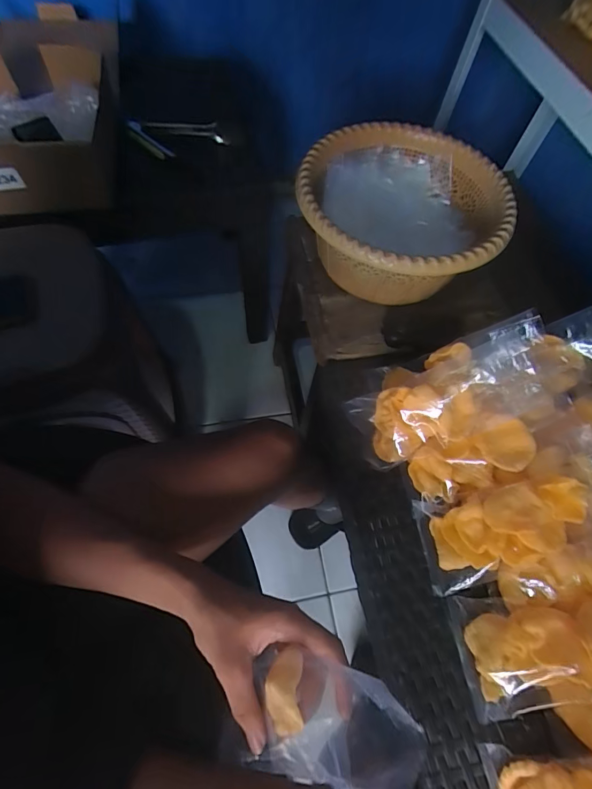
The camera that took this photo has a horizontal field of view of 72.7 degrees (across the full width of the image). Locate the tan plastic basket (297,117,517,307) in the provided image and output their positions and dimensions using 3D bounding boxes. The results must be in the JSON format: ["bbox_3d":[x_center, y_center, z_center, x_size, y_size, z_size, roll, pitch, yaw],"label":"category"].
[{"bbox_3d":[0.137,-0.230,0.554,0.254,0.129,0.263,1,63,-3],"label":"tan plastic basket"}]

